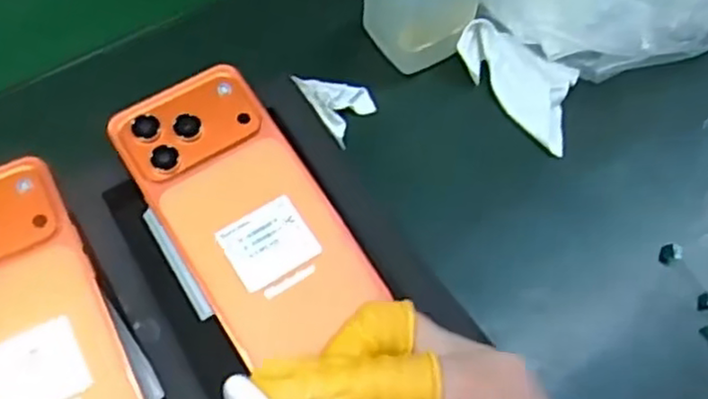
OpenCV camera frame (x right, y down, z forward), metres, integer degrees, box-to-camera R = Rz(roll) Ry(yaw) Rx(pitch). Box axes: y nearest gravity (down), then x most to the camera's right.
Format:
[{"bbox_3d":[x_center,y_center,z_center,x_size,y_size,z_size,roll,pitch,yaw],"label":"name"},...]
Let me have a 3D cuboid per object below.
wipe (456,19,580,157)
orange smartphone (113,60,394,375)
[{"bbox_3d":[0.106,-0.073,0.428,0.050,0.034,0.087,-34,63,-19],"label":"wipe"},{"bbox_3d":[-0.055,0.004,0.357,0.074,0.007,0.151,-29,75,-18],"label":"orange smartphone"}]

